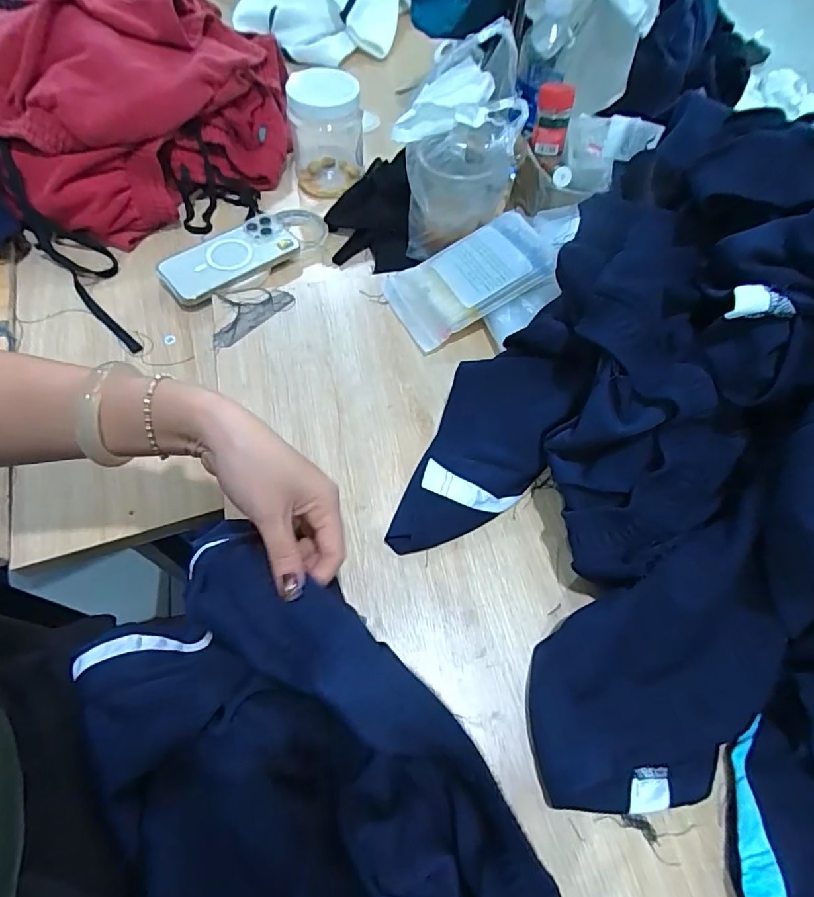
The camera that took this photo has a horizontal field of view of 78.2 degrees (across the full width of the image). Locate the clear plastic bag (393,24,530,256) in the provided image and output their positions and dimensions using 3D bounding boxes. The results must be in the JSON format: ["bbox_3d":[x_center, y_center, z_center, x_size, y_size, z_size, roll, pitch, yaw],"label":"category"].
[{"bbox_3d":[0.053,-0.316,0.551,0.125,0.200,0.082,5,61,0],"label":"clear plastic bag"}]

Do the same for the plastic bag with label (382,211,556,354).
[{"bbox_3d":[0.066,-0.186,0.544,0.171,0.025,0.111,-30,63,3],"label":"plastic bag with label"}]

